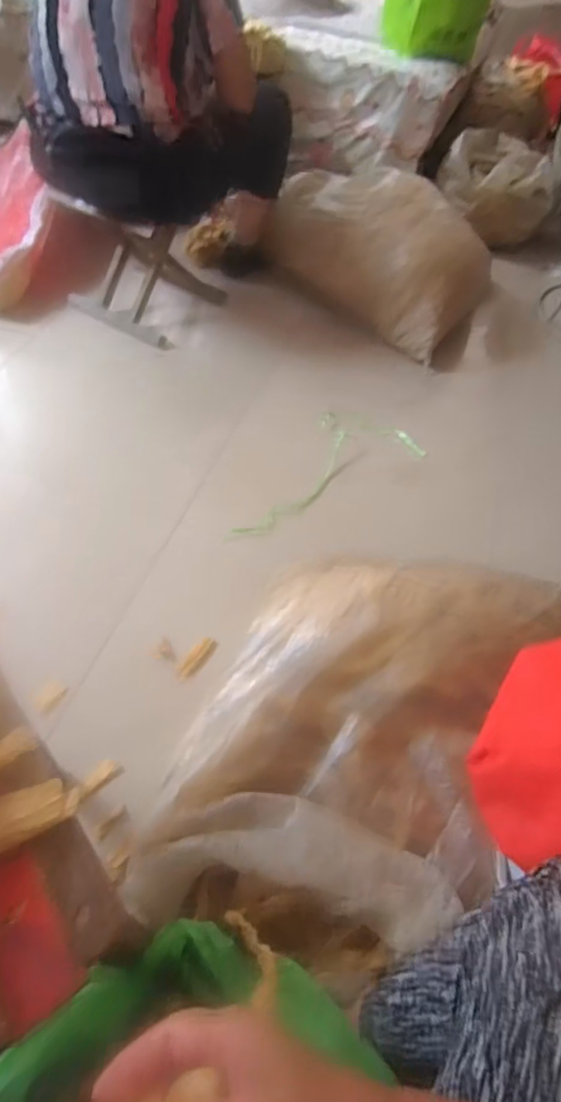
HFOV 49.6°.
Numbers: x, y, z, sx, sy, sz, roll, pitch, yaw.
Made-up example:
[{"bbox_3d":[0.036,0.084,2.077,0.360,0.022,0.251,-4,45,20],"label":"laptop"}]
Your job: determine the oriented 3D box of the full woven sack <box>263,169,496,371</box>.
[{"bbox_3d":[0.254,-0.772,1.538,0.293,0.266,0.580,-31,60,-26],"label":"full woven sack"}]

